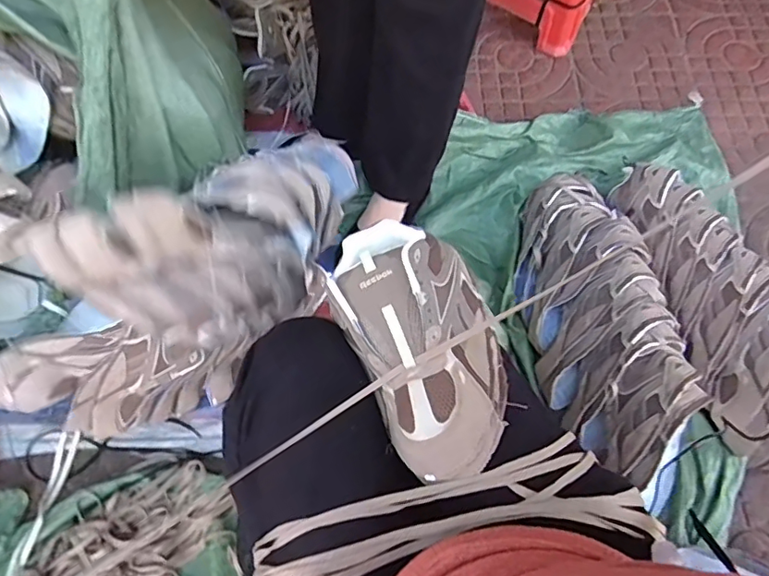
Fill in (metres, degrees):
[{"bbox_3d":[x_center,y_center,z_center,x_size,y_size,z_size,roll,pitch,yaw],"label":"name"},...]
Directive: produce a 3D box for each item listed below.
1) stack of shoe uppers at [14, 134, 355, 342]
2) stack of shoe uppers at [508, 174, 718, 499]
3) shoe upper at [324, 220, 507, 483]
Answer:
[{"bbox_3d":[-0.185,-0.064,0.660,0.357,0.169,0.190,-38,72,-18],"label":"stack of shoe uppers"},{"bbox_3d":[0.334,0.038,0.864,0.216,0.141,0.486,-16,67,-9],"label":"stack of shoe uppers"},{"bbox_3d":[0.041,0.040,0.523,0.142,0.062,0.256,-24,69,-13],"label":"shoe upper"}]

